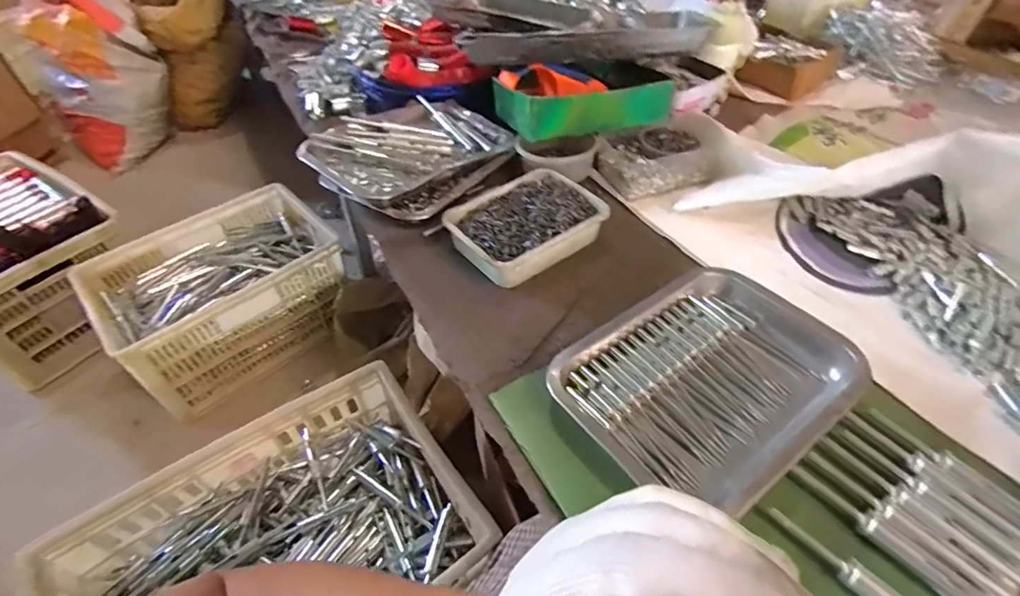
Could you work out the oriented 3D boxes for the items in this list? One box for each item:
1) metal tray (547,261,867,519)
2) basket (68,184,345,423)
[{"bbox_3d":[0.186,0.071,0.470,0.264,0.037,0.189,-30,54,-25],"label":"metal tray"},{"bbox_3d":[-0.633,-0.004,1.178,0.476,0.255,0.319,-34,55,-27],"label":"basket"}]

